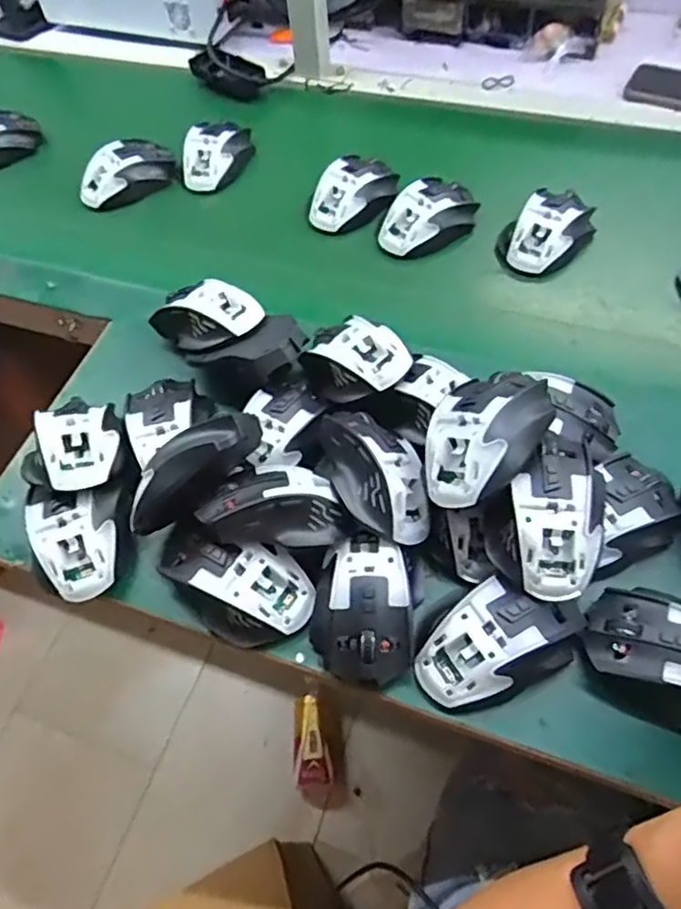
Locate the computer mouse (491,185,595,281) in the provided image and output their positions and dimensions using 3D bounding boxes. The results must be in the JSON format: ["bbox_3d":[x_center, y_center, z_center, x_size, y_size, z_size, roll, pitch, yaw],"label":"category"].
[{"bbox_3d":[0.213,-0.229,0.631,0.079,0.039,0.118,35,67,23],"label":"computer mouse"}]

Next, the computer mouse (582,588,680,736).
[{"bbox_3d":[0.216,0.131,0.394,0.117,0.041,0.078,29,64,20],"label":"computer mouse"}]

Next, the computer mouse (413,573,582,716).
[{"bbox_3d":[0.102,0.119,0.406,0.111,0.037,0.066,-26,60,-11],"label":"computer mouse"}]

